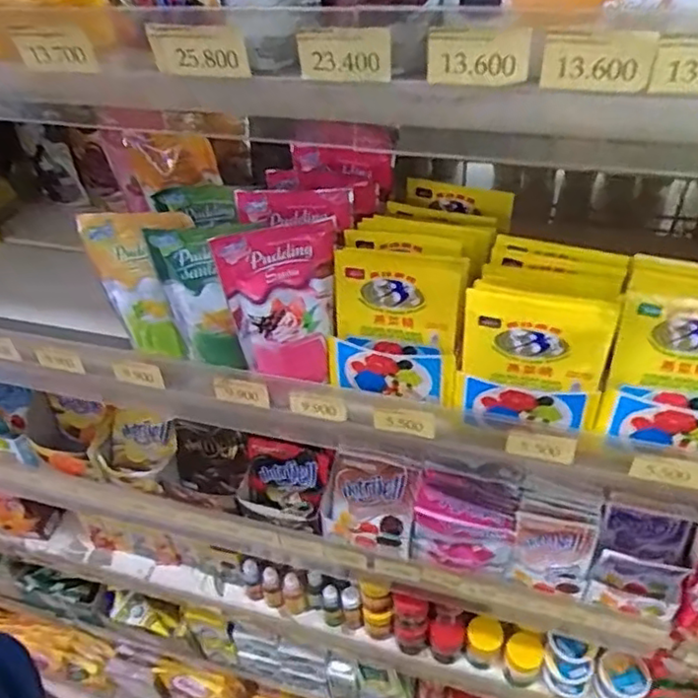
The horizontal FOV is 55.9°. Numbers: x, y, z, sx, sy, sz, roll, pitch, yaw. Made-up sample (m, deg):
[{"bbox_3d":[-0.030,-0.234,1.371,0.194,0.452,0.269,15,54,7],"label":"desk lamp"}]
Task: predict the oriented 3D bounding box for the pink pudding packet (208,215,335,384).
[{"bbox_3d":[-0.052,-0.032,0.546,0.090,0.147,0.012,-8,35,0],"label":"pink pudding packet"}]

